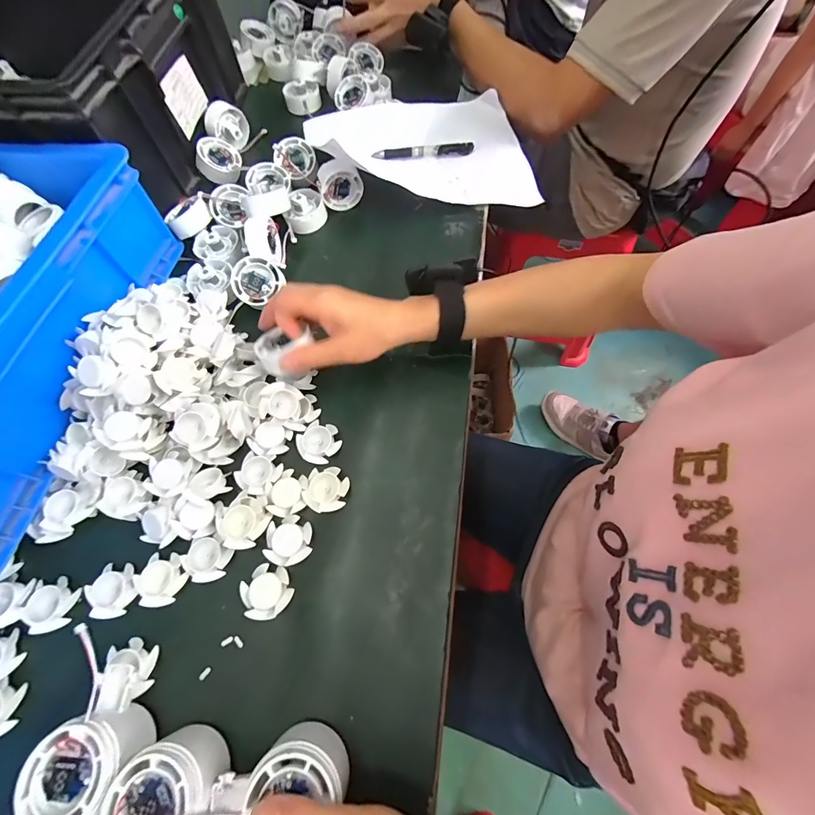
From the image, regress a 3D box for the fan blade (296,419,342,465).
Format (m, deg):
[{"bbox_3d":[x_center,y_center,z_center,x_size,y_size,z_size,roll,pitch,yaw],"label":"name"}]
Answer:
[{"bbox_3d":[-0.085,0.034,0.365,0.040,0.012,0.037,-1,65,2],"label":"fan blade"}]

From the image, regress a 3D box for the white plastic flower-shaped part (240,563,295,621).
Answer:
[{"bbox_3d":[-0.116,0.153,0.317,0.038,0.009,0.040,-1,65,2],"label":"white plastic flower-shaped part"}]

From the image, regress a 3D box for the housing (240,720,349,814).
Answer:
[{"bbox_3d":[-0.068,0.242,0.242,0.054,0.050,0.053,-1,65,2],"label":"housing"}]

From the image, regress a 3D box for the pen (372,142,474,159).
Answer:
[{"bbox_3d":[0.023,-0.357,0.532,0.138,0.010,0.020,-5,65,0],"label":"pen"}]

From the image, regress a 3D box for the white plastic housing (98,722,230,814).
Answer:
[{"bbox_3d":[-0.154,0.251,0.248,0.059,0.057,0.055,-1,65,2],"label":"white plastic housing"}]

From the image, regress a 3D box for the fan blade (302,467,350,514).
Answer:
[{"bbox_3d":[-0.074,0.075,0.346,0.039,0.011,0.038,-1,65,2],"label":"fan blade"}]

